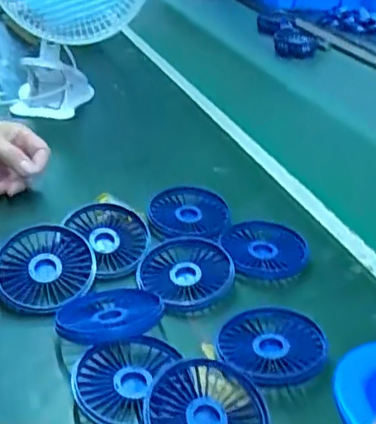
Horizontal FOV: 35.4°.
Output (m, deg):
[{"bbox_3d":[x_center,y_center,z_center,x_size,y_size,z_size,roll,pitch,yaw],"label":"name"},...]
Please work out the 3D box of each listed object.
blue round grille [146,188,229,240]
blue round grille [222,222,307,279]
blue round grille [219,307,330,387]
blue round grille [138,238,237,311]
[{"bbox_3d":[0.004,0.001,0.643,0.094,0.018,0.080,-19,40,-31],"label":"blue round grille"},{"bbox_3d":[0.076,0.033,0.597,0.079,0.026,0.089,0,33,-6],"label":"blue round grille"},{"bbox_3d":[0.069,0.107,0.485,0.085,0.013,0.088,3,33,-2],"label":"blue round grille"},{"bbox_3d":[-0.002,0.053,0.547,0.085,0.016,0.088,3,33,-2],"label":"blue round grille"}]

